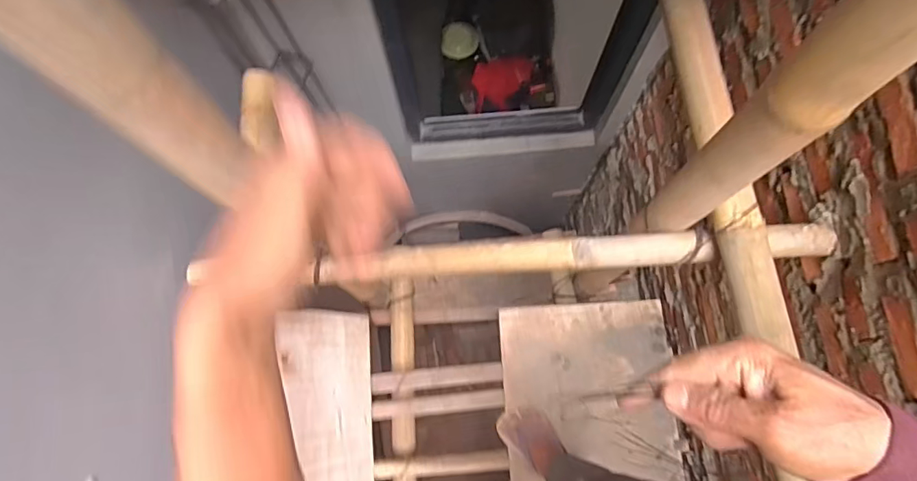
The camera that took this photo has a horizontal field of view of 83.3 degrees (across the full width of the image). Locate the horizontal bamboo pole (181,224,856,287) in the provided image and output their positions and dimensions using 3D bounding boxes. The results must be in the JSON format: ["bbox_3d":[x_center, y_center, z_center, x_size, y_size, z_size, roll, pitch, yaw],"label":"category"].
[{"bbox_3d":[0.139,0.022,0.785,0.763,0.038,0.049,-3,73,1],"label":"horizontal bamboo pole"}]

